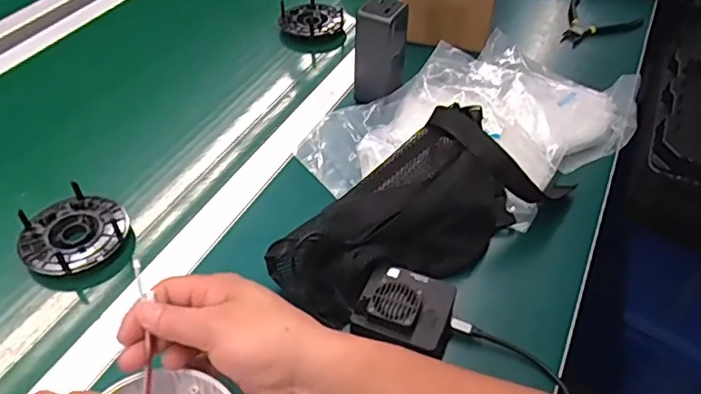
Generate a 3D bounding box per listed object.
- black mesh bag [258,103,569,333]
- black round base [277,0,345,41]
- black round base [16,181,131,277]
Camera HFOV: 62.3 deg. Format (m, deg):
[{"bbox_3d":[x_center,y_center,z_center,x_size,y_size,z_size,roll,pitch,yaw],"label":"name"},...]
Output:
[{"bbox_3d":[0.066,0.004,0.561,0.303,0.091,0.125,-27,52,-25],"label":"black mesh bag"},{"bbox_3d":[-0.059,-0.273,0.879,0.097,0.033,0.084,-1,46,-1],"label":"black round base"},{"bbox_3d":[-0.281,0.033,0.579,0.091,0.026,0.096,1,46,-1],"label":"black round base"}]

